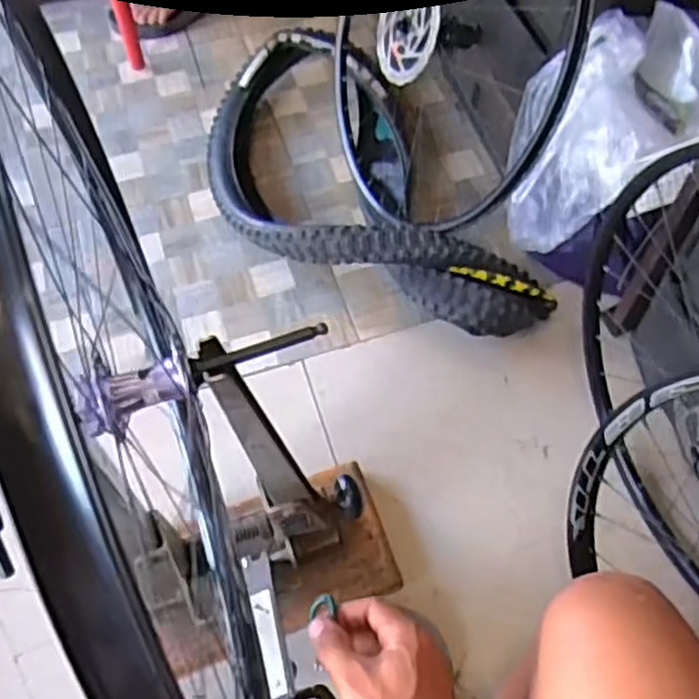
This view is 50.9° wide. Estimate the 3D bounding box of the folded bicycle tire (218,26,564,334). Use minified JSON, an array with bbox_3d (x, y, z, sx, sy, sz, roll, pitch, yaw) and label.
[{"bbox_3d":[-0.020,-0.280,1.240,0.378,0.161,0.757,-25,64,-15],"label":"folded bicycle tire"}]

